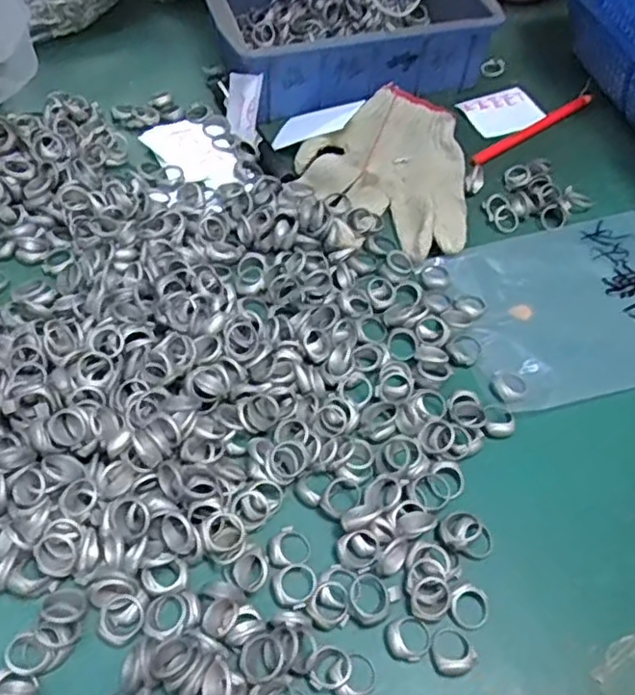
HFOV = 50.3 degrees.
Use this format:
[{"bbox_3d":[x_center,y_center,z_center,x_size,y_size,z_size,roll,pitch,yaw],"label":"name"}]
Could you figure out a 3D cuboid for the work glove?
[{"bbox_3d":[0.078,-0.154,0.555,0.150,0.019,0.162,34,60,18],"label":"work glove"}]

